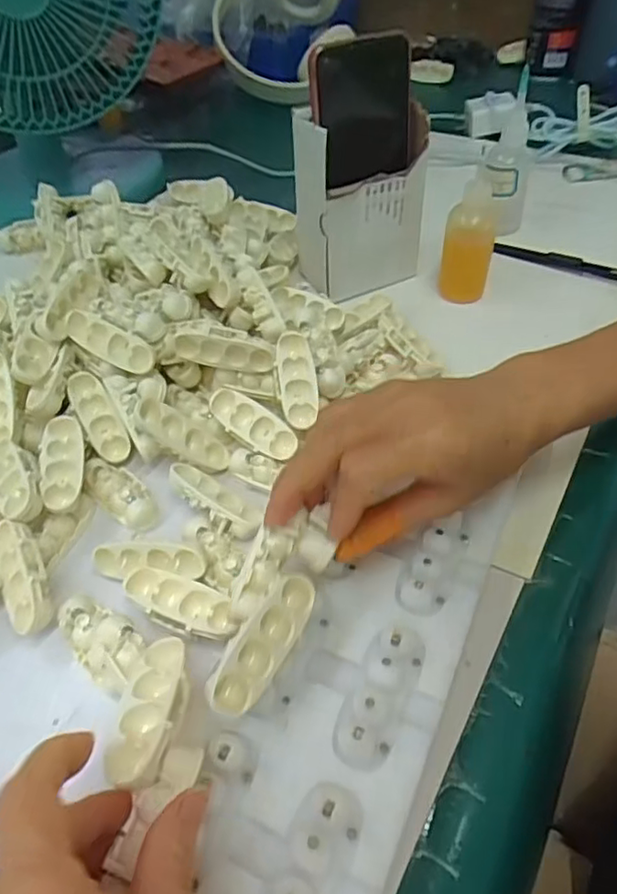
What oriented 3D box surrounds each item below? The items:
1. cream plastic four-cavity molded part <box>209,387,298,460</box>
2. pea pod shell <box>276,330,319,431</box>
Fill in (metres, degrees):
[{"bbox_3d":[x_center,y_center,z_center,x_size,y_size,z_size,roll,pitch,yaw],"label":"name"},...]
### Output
[{"bbox_3d":[-0.035,-0.014,0.379,0.060,0.017,0.024,29,92,25],"label":"cream plastic four-cavity molded part"},{"bbox_3d":[-0.007,-0.042,0.383,0.023,0.018,0.061,-8,75,-2],"label":"pea pod shell"}]

